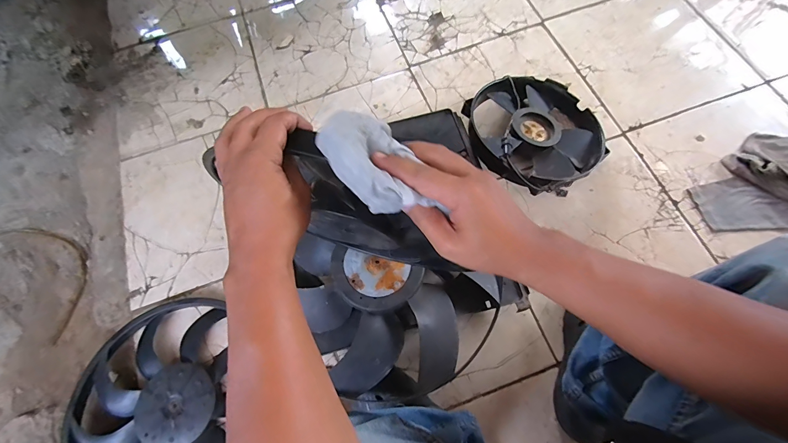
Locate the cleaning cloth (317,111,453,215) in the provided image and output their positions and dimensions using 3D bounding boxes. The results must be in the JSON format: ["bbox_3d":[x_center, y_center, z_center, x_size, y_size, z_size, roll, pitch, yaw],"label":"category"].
[{"bbox_3d":[-0.016,-0.048,0.274,0.060,0.032,0.103,-33,75,-9],"label":"cleaning cloth"}]

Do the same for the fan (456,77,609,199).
[{"bbox_3d":[0.325,-0.211,0.795,0.292,0.114,0.296,-1,70,3],"label":"fan"}]

